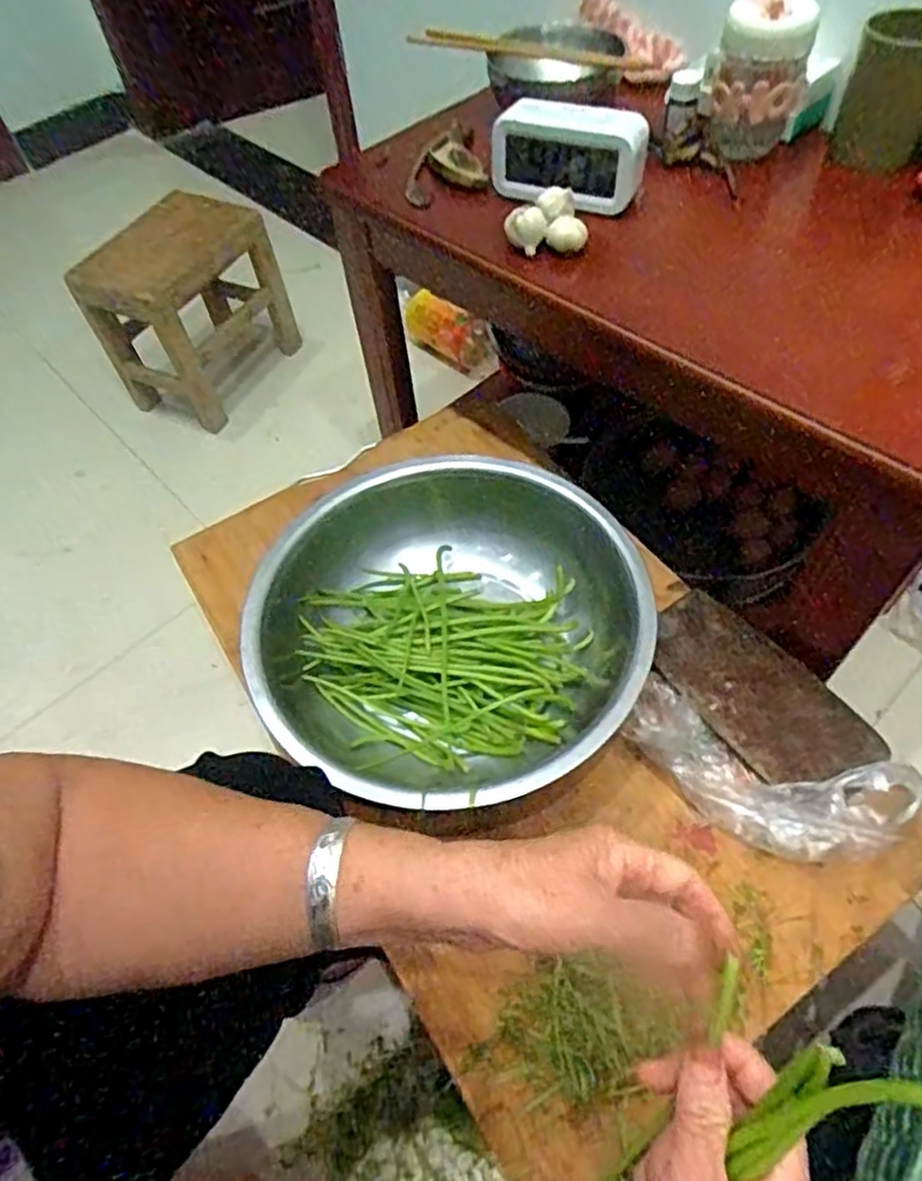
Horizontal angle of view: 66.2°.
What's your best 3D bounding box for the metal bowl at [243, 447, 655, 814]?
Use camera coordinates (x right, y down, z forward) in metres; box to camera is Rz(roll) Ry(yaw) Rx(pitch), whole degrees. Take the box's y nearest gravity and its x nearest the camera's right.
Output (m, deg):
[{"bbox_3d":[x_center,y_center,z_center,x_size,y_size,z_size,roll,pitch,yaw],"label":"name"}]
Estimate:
[{"bbox_3d":[-0.010,0.023,0.644,0.338,0.098,0.338,-2,55,3],"label":"metal bowl"}]

